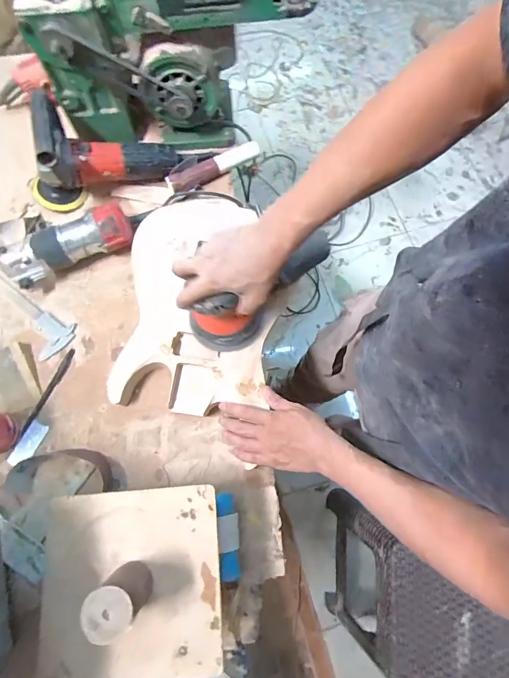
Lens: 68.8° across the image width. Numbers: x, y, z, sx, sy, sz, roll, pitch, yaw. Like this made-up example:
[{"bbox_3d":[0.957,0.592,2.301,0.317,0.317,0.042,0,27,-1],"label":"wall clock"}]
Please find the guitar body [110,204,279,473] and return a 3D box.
[{"bbox_3d":[-0.084,-0.071,0.646,0.268,0.043,0.382,4,74,1],"label":"guitar body"}]

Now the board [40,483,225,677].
[{"bbox_3d":[-0.140,0.273,0.399,0.198,0.102,0.202,-5,74,-1],"label":"board"}]

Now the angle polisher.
[{"bbox_3d":[-0.288,-0.333,0.670,0.281,0.173,0.094,-25,75,-7],"label":"angle polisher"}]

